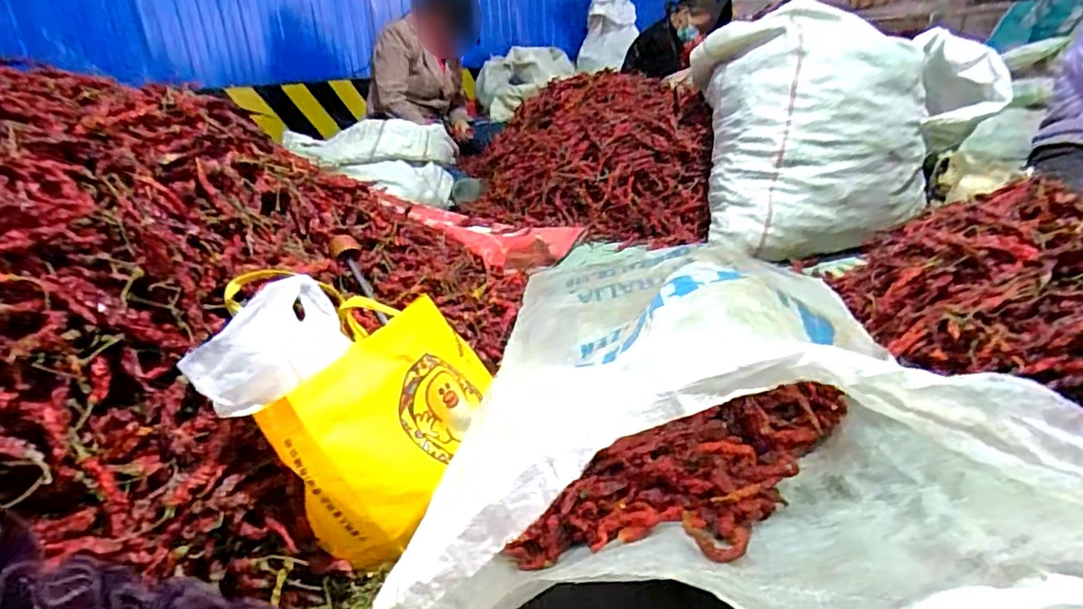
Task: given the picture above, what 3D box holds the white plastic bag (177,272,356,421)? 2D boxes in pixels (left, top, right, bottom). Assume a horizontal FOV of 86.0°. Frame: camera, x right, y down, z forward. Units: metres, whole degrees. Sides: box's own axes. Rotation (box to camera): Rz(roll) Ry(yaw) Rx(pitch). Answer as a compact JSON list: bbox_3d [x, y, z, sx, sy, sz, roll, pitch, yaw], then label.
[{"bbox_3d":[-0.257,0.031,0.569,0.083,0.096,0.153,4,24,14],"label":"white plastic bag"}]

